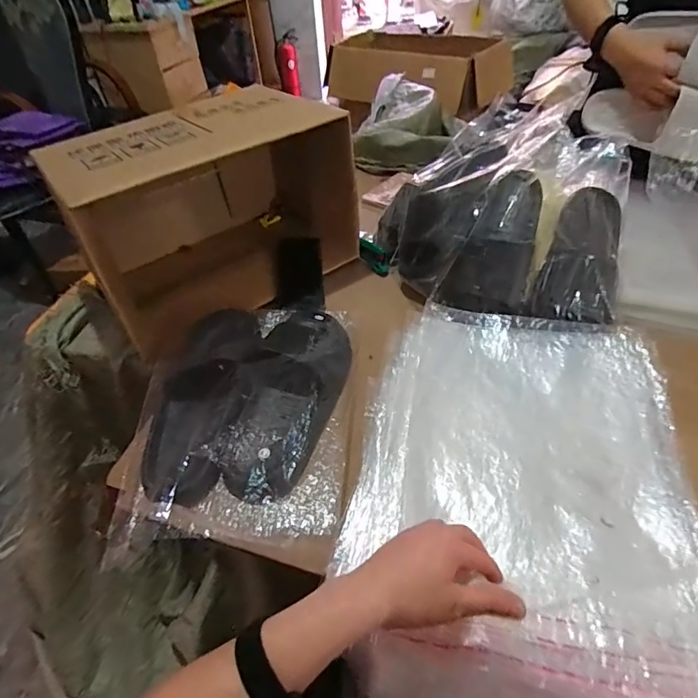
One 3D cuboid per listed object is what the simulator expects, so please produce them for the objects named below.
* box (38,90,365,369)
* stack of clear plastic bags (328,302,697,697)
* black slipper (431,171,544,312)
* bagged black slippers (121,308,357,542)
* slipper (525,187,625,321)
[{"bbox_3d":[-0.225,-0.233,0.742,0.413,0.255,0.326,-32,51,-24],"label":"box"},{"bbox_3d":[0.188,0.155,0.498,0.341,0.057,0.499,7,46,12],"label":"stack of clear plastic bags"},{"bbox_3d":[0.232,-0.159,0.682,0.114,0.080,0.229,22,84,24],"label":"black slipper"},{"bbox_3d":[-0.122,0.050,0.572,0.240,0.088,0.348,1,45,6],"label":"bagged black slippers"},{"bbox_3d":[0.350,-0.148,0.660,0.109,0.083,0.240,18,70,21],"label":"slipper"}]

